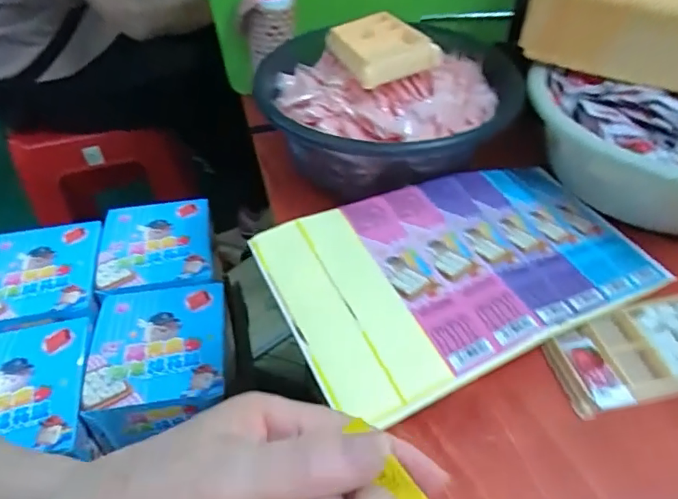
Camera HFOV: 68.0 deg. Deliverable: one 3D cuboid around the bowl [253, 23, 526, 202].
[{"bbox_3d":[0.060,-0.152,0.536,0.269,0.079,0.250,-1,46,1],"label":"bowl"}]

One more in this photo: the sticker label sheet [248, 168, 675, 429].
[{"bbox_3d":[0.113,0.008,0.418,0.308,0.053,0.173,-21,49,-17],"label":"sticker label sheet"}]

